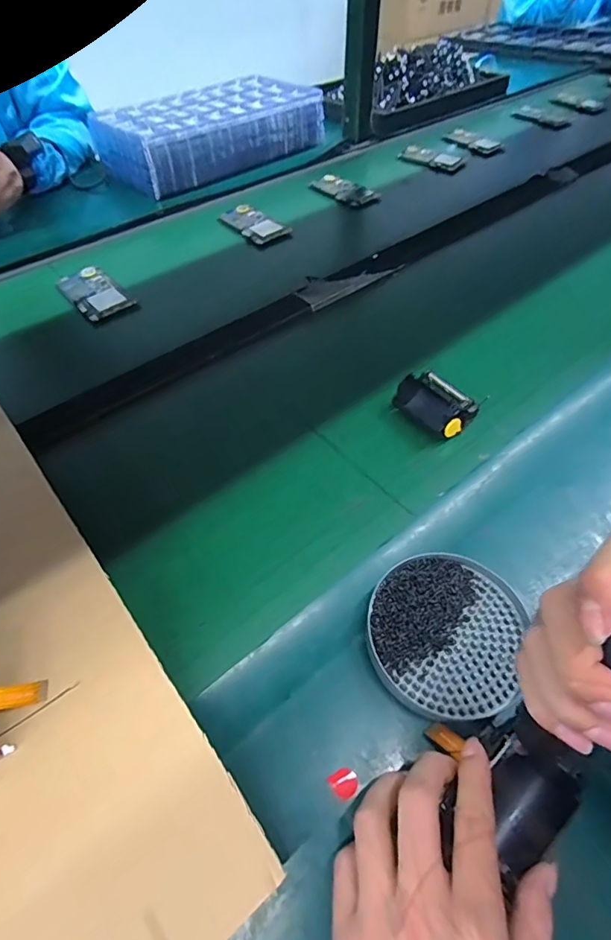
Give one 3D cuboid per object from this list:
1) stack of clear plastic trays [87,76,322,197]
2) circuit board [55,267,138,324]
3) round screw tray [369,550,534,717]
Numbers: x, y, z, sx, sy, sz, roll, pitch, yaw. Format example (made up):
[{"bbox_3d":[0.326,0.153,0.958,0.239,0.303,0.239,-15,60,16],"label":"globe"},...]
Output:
[{"bbox_3d":[-0.176,-0.637,0.913,0.390,0.091,0.199,-36,60,-25],"label":"stack of clear plastic trays"},{"bbox_3d":[-0.279,-0.236,0.643,0.061,0.006,0.119,-37,60,-24],"label":"circuit board"},{"bbox_3d":[0.097,0.115,0.347,0.104,0.019,0.108,-1,52,1],"label":"round screw tray"}]

